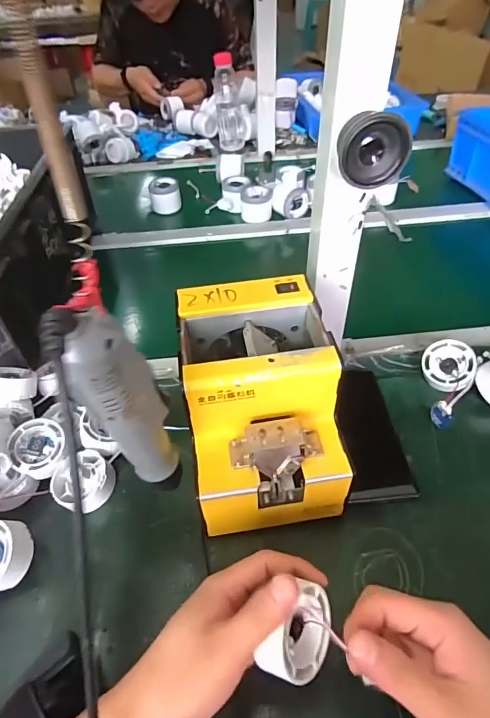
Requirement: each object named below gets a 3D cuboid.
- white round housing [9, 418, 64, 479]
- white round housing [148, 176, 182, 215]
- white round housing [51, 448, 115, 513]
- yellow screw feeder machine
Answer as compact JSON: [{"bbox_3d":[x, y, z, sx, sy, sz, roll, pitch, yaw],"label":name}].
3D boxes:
[{"bbox_3d":[-0.203,0.088,0.418,0.054,0.022,0.054,0,65,0],"label":"white round housing"},{"bbox_3d":[-0.161,-0.329,0.853,0.061,0.055,0.061,-11,46,-7],"label":"white round housing"},{"bbox_3d":[-0.152,0.119,0.405,0.053,0.027,0.052,-1,45,2],"label":"white round housing"},{"bbox_3d":[0.014,0.042,0.389,0.120,0.148,0.175,-7,45,-4],"label":"yellow screw feeder machine"}]

